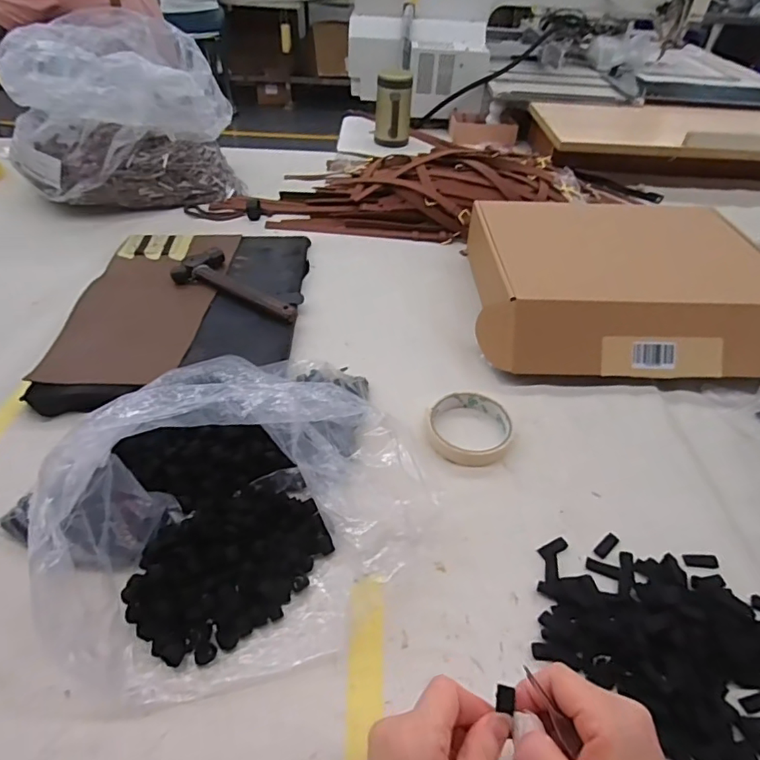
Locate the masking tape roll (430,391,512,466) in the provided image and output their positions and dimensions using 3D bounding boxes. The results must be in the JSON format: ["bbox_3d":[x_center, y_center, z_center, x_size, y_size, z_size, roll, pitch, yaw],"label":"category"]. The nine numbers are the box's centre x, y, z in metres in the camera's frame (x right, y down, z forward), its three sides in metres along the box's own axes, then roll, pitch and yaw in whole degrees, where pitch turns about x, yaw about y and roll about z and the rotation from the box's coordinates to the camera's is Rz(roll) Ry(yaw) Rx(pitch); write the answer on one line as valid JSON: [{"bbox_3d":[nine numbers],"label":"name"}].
[{"bbox_3d":[0.091,0.048,0.516,0.084,0.021,0.080,3,42,-2],"label":"masking tape roll"}]

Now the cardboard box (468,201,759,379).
[{"bbox_3d":[0.307,-0.119,0.662,0.372,0.092,0.290,3,42,-2],"label":"cardboard box"}]

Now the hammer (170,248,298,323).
[{"bbox_3d":[-0.176,-0.124,0.661,0.187,0.022,0.069,24,46,20],"label":"hammer"}]

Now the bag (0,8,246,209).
[{"bbox_3d":[-0.417,-0.443,0.851,0.308,0.234,0.225,-10,44,-15],"label":"bag"}]

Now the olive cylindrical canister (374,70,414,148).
[{"bbox_3d":[0.033,-0.634,1.197,0.083,0.160,0.077,2,42,-1],"label":"olive cylindrical canister"}]

